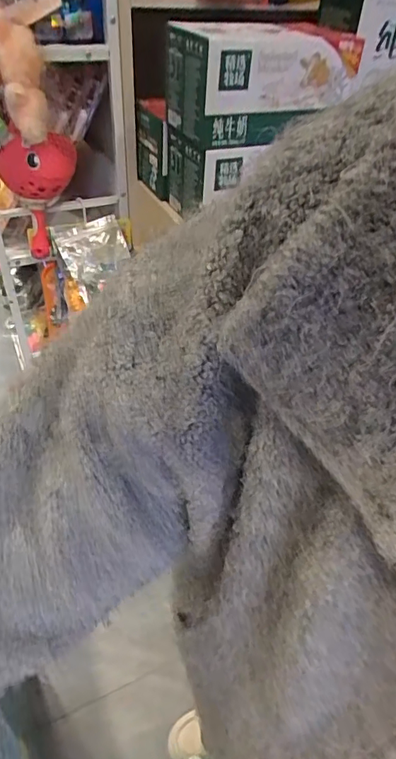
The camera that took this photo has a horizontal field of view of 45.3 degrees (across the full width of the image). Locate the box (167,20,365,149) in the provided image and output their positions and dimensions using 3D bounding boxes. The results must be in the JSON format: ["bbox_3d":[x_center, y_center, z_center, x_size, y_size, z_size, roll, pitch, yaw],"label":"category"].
[{"bbox_3d":[0.102,-0.467,0.745,0.272,0.143,0.125,-22,48,-25],"label":"box"}]

